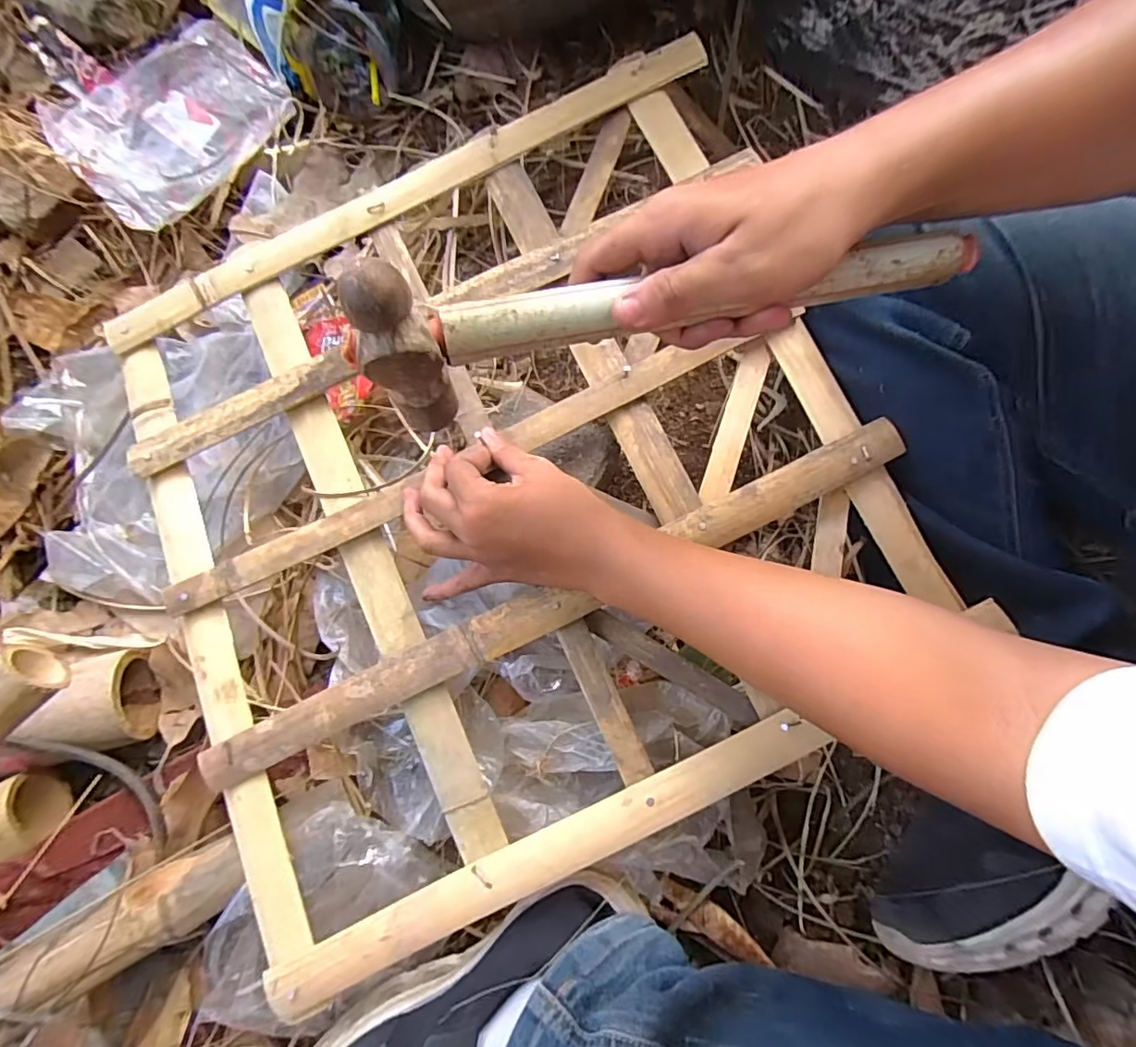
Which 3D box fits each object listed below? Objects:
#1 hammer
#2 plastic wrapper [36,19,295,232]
[{"bbox_3d":[0.052,-0.099,0.253,0.284,0.088,0.028,-12,78,-6],"label":"hammer"},{"bbox_3d":[-0.397,-0.408,0.545,0.153,0.035,0.207,44,83,9],"label":"plastic wrapper"}]

